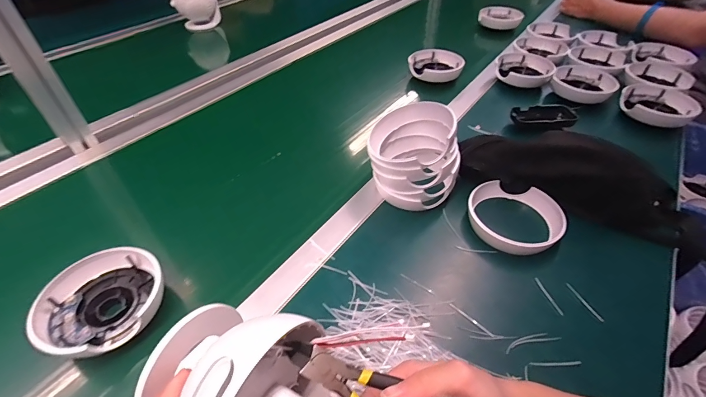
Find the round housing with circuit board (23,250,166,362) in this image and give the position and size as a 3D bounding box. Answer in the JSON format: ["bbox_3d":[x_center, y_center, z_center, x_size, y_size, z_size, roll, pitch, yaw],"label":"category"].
[{"bbox_3d":[-0.260,0.113,0.367,0.114,0.048,0.117,0,44,0],"label":"round housing with circuit board"}]

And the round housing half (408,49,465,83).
[{"bbox_3d":[0.179,-0.288,0.754,0.113,0.034,0.113,0,44,0],"label":"round housing half"}]

